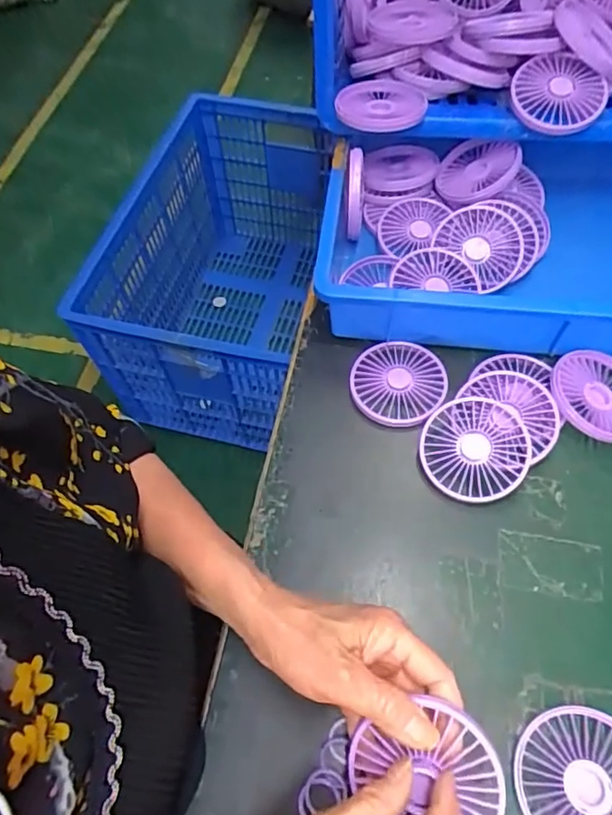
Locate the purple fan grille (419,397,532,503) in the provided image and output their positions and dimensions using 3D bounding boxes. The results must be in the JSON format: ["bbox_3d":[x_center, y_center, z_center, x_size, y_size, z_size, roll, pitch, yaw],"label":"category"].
[{"bbox_3d":[0.140,0.034,0.456,0.085,0.006,0.085,-4,74,13],"label":"purple fan grille"}]

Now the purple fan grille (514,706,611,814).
[{"bbox_3d":[0.180,0.242,0.348,0.086,0.014,0.087,-1,61,2],"label":"purple fan grille"}]

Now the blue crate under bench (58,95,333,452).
[{"bbox_3d":[-0.164,-0.298,1.264,0.439,0.404,0.658,10,62,8],"label":"blue crate under bench"}]

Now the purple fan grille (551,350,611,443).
[{"bbox_3d":[0.248,-0.009,0.477,0.069,0.028,0.083,6,62,6],"label":"purple fan grille"}]

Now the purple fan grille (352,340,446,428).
[{"bbox_3d":[0.085,-0.022,0.505,0.083,0.018,0.084,25,65,15],"label":"purple fan grille"}]

